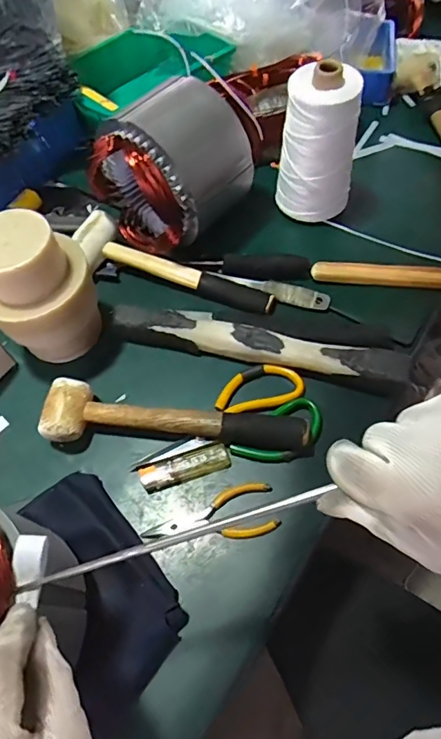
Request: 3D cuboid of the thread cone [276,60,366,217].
[{"bbox_3d":[0.113,-0.256,0.550,0.070,0.170,0.077,-2,61,3],"label":"thread cone"}]

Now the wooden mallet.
[{"bbox_3d":[-0.045,0.053,0.460,0.253,0.036,0.059,6,62,7],"label":"wooden mallet"}]

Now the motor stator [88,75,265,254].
[{"bbox_3d":[-0.053,-0.240,0.553,0.155,0.141,0.155,38,70,21],"label":"motor stator"}]

